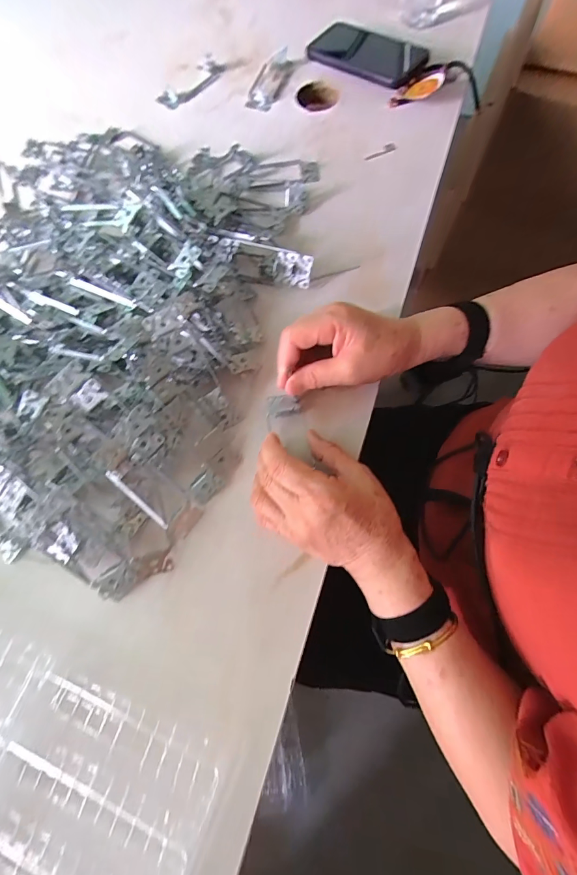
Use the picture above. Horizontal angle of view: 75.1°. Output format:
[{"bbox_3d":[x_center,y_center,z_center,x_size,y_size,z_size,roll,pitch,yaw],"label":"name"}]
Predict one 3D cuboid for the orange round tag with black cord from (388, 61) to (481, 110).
[{"bbox_3d":[0.226,-0.494,0.528,0.179,0.056,0.035,-27,71,-22],"label":"orange round tag with black cord"}]

